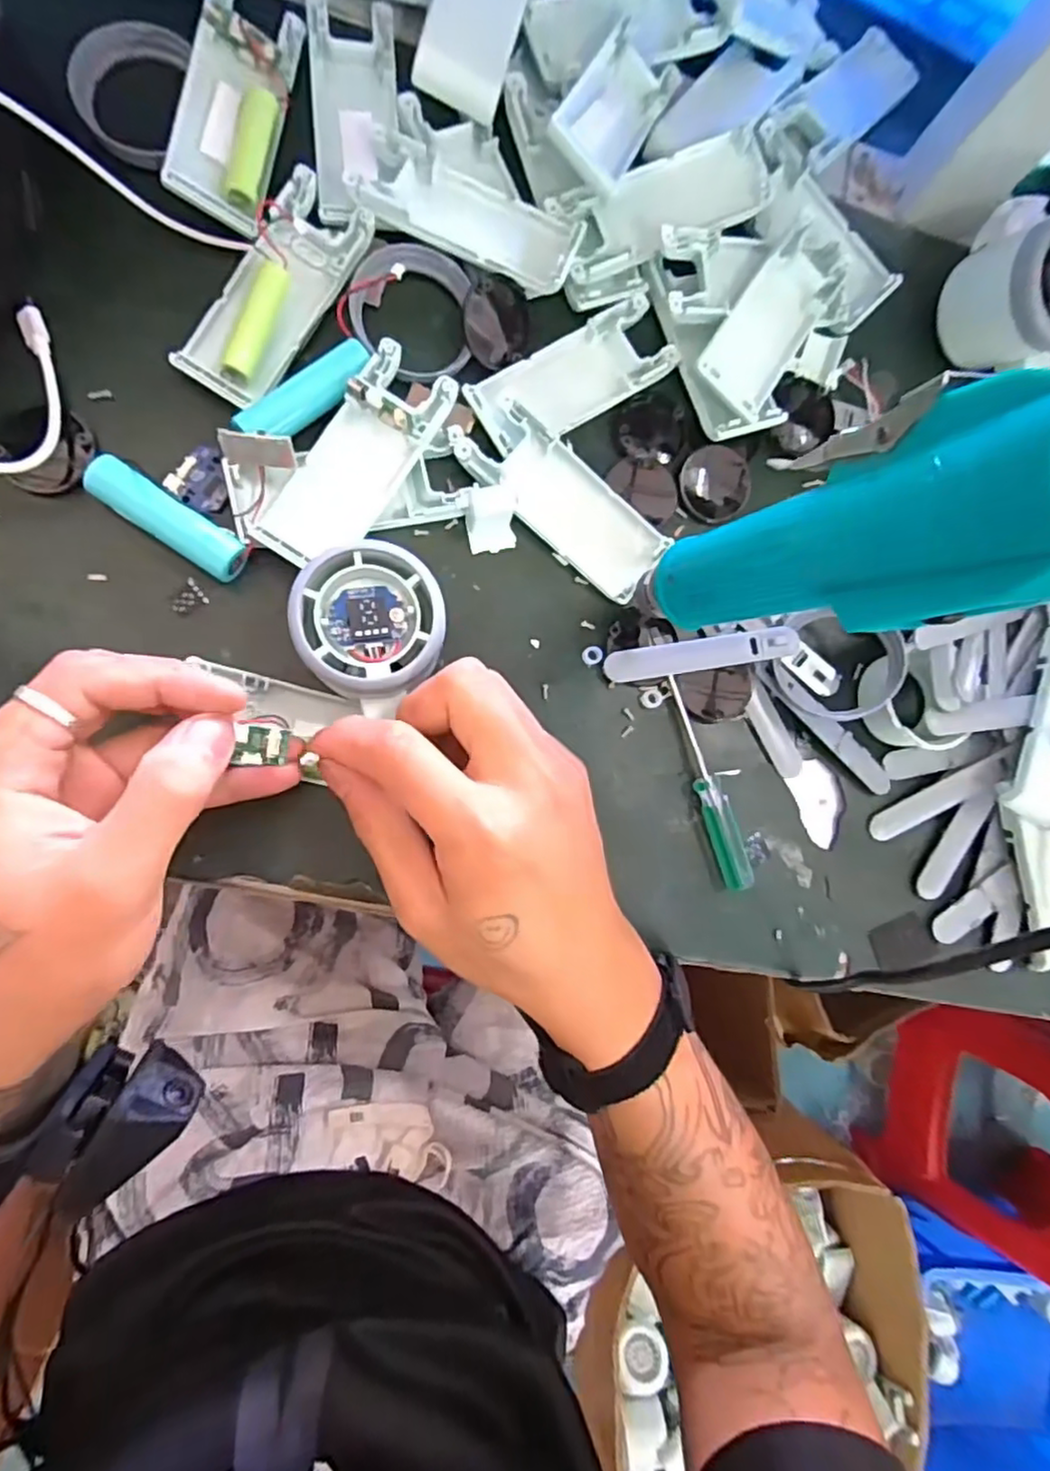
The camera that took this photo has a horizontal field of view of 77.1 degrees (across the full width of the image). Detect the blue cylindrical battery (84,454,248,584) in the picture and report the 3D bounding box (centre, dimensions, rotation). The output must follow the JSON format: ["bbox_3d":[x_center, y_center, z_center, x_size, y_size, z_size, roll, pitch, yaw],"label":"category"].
[{"bbox_3d":[-0.151,-0.091,0.281,0.067,0.017,0.019,34,84,-6],"label":"blue cylindrical battery"}]

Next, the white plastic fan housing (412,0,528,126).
[{"bbox_3d":[-0.019,-0.337,0.301,0.038,0.025,0.098,17,86,-8],"label":"white plastic fan housing"}]

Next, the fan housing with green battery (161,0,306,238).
[{"bbox_3d":[-0.127,-0.276,0.289,0.039,0.019,0.103,13,87,-23],"label":"fan housing with green battery"}]

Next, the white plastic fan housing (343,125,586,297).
[{"bbox_3d":[-0.025,-0.238,0.302,0.100,0.019,0.046,25,85,-7],"label":"white plastic fan housing"}]

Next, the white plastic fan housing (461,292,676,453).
[{"bbox_3d":[0.024,-0.171,0.314,0.102,0.015,0.040,-33,93,-8],"label":"white plastic fan housing"}]

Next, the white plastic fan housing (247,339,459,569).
[{"bbox_3d":[-0.074,-0.118,0.288,0.040,0.021,0.103,34,84,-6],"label":"white plastic fan housing"}]

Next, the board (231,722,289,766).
[{"bbox_3d":[-0.098,0.003,0.246,0.017,0.010,0.014,2,88,-9],"label":"board"}]

